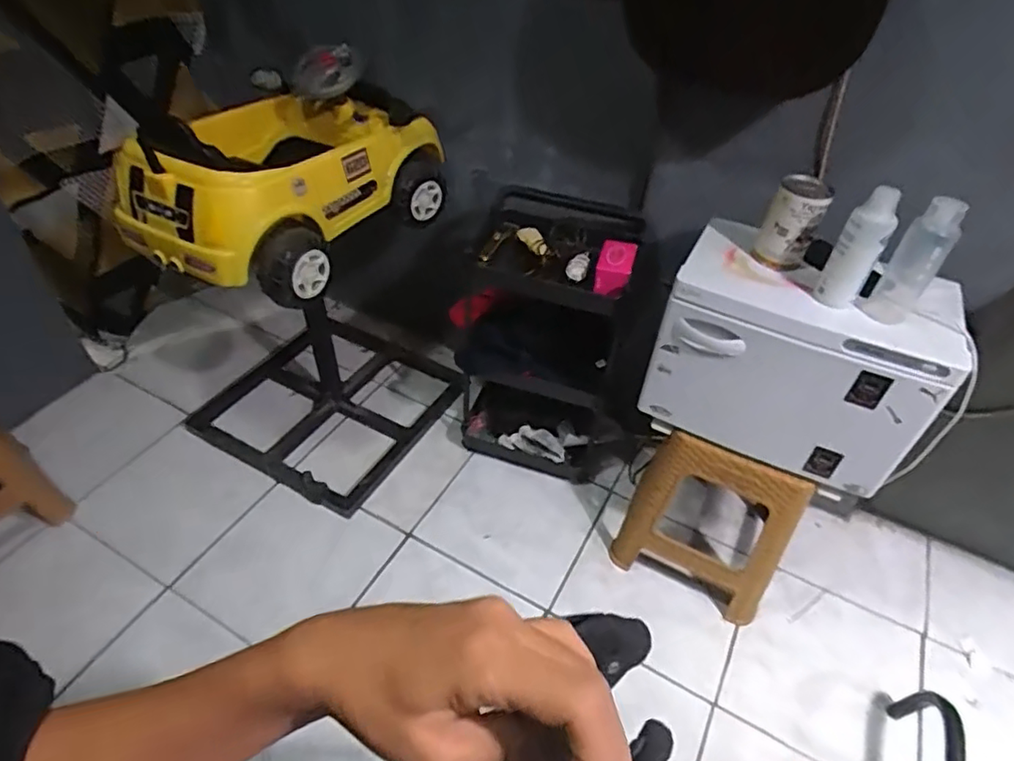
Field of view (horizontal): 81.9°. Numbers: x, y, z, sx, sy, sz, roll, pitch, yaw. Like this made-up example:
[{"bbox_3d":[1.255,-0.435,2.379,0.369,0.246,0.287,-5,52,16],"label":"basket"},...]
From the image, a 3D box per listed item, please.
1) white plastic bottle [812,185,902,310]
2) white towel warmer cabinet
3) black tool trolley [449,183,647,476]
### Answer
[{"bbox_3d":[0.554,-0.205,0.927,0.054,0.183,0.063,-29,53,-28],"label":"white plastic bottle"},{"bbox_3d":[0.535,-0.056,1.111,0.443,0.311,0.286,22,47,18],"label":"white towel warmer cabinet"},{"bbox_3d":[0.079,-0.087,1.525,0.435,0.658,0.348,8,45,5],"label":"black tool trolley"}]

